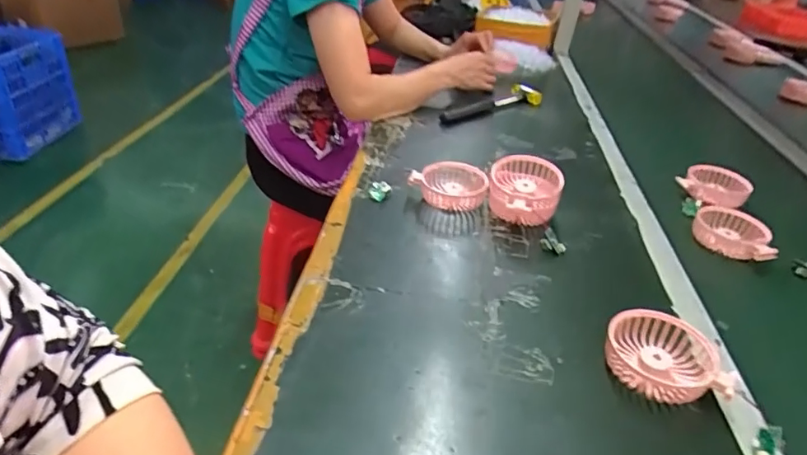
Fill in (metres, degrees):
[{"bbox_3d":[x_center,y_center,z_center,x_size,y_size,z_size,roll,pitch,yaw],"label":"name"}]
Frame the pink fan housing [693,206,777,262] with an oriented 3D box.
[{"bbox_3d":[0.449,0.009,0.700,0.097,0.053,0.076,22,39,26],"label":"pink fan housing"}]

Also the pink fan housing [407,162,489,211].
[{"bbox_3d":[0.062,-0.058,0.723,0.109,0.037,0.095,1,35,-3],"label":"pink fan housing"}]

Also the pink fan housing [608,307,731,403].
[{"bbox_3d":[0.233,0.121,0.469,0.089,0.040,0.089,2,35,-1],"label":"pink fan housing"}]

